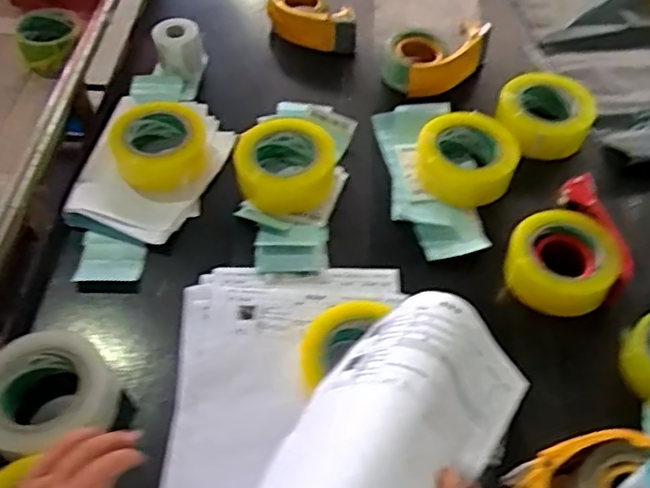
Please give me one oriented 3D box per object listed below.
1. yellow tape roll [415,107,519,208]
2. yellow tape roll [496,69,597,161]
[{"bbox_3d":[0.188,-0.118,0.890,0.131,0.053,0.133,8,53,3],"label":"yellow tape roll"},{"bbox_3d":[0.314,-0.187,0.955,0.132,0.058,0.150,23,55,14],"label":"yellow tape roll"}]

